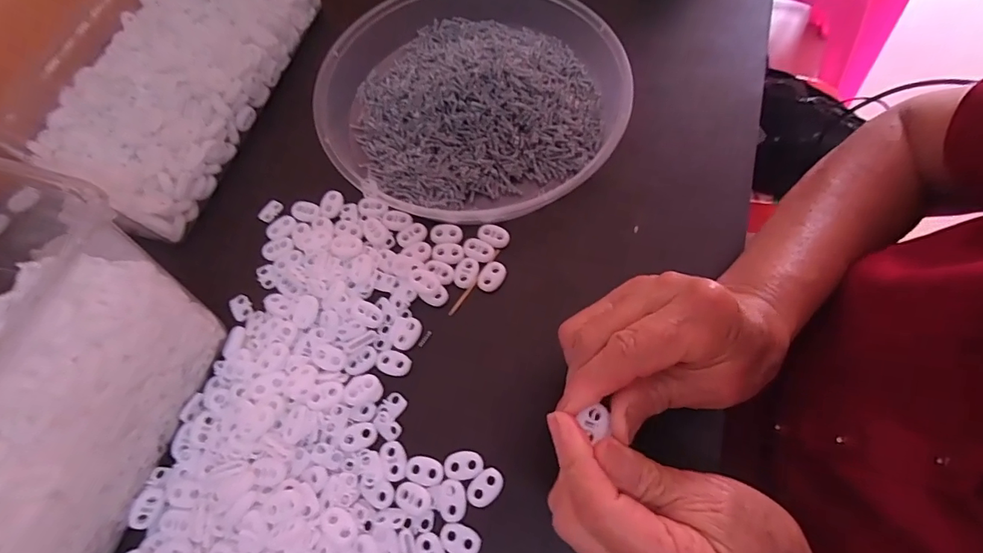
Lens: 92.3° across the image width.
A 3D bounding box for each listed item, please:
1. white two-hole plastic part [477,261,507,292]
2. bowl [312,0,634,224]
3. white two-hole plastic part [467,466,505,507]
[{"bbox_3d":[0.000,0.000,0.326,0.017,0.004,0.022,25,70,13],"label":"white two-hole plastic part"},{"bbox_3d":[-0.015,-0.146,0.369,0.230,0.036,0.218,-1,67,3],"label":"bowl"},{"bbox_3d":[-0.004,0.121,0.272,0.016,0.004,0.023,42,75,18],"label":"white two-hole plastic part"}]

